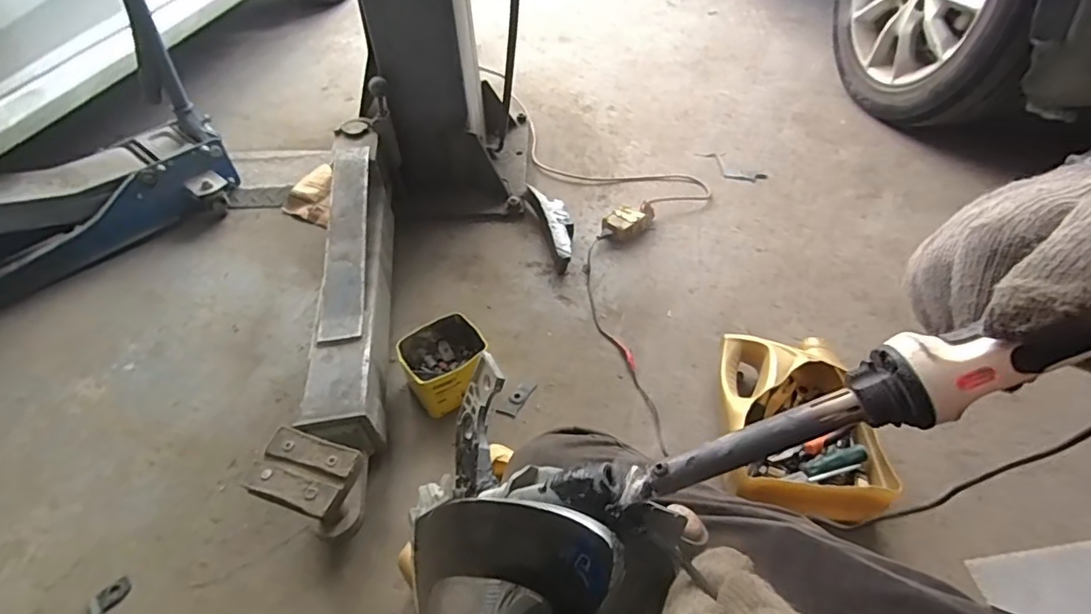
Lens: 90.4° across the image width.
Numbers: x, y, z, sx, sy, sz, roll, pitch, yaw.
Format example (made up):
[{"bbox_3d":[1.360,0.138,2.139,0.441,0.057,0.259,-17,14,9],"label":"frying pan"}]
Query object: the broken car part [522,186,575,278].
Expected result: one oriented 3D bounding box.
[{"bbox_3d":[0.021,-0.186,1.227,0.075,0.056,0.275,-14,47,-11],"label":"broken car part"}]

